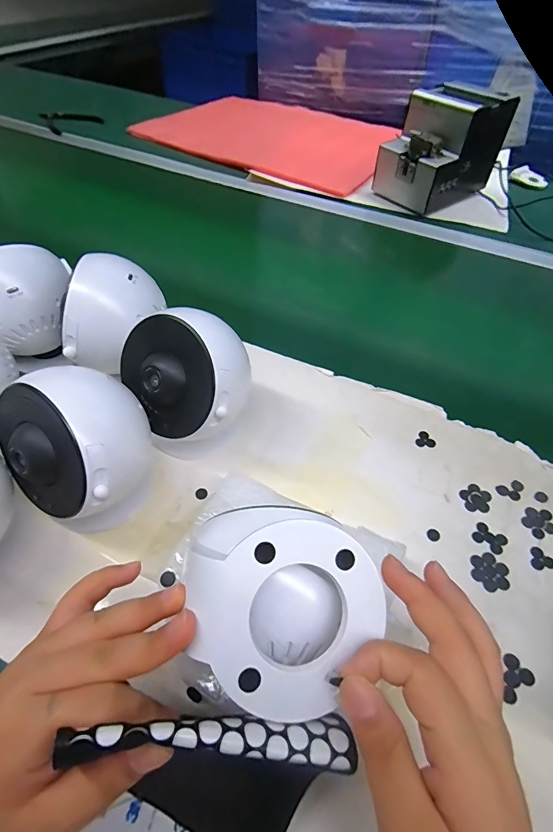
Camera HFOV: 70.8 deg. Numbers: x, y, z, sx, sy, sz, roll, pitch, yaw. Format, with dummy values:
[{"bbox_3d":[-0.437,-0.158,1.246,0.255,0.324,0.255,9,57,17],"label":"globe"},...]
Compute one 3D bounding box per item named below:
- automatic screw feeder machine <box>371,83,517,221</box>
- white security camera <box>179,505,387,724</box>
[{"bbox_3d":[0.288,-0.470,0.681,0.181,0.141,0.128,-32,61,-24],"label":"automatic screw feeder machine"},{"bbox_3d":[-0.003,0.094,0.222,0.085,0.090,0.083,41,76,-2],"label":"white security camera"}]

